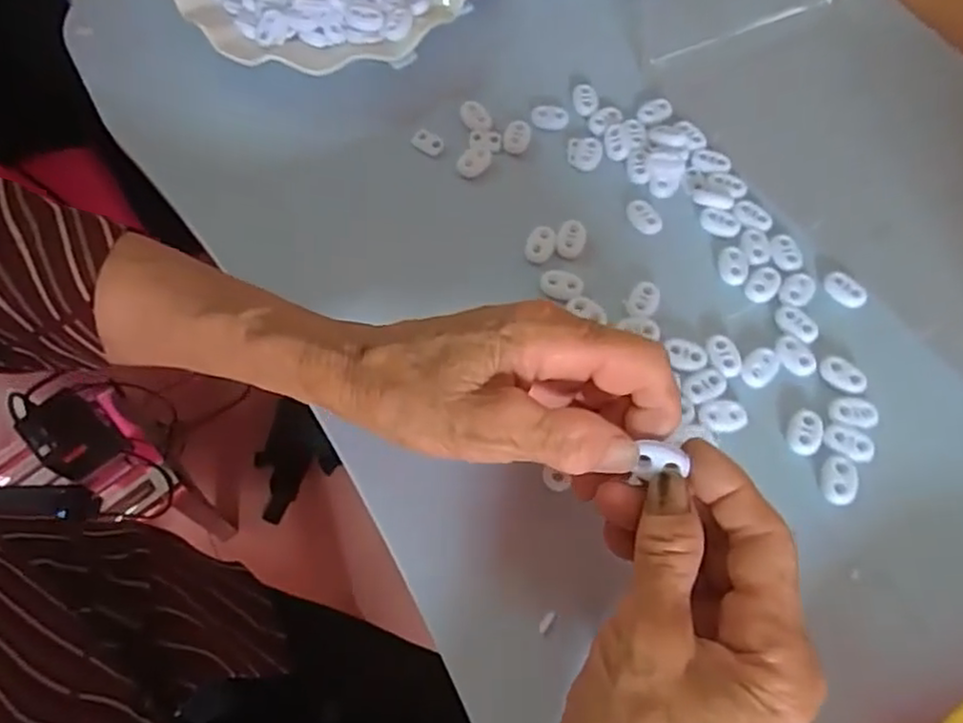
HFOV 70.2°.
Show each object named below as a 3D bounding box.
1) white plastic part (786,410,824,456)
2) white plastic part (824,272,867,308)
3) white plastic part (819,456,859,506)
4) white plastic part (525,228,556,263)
[{"bbox_3d":[0.152,0.033,0.321,0.015,0.004,0.021,22,66,11],"label":"white plastic part"},{"bbox_3d":[0.187,-0.037,0.352,0.022,0.004,0.016,36,69,17],"label":"white plastic part"},{"bbox_3d":[0.162,0.054,0.309,0.016,0.004,0.022,12,64,6],"label":"white plastic part"},{"bbox_3d":[0.031,-0.061,0.365,0.013,0.010,0.019,25,66,12],"label":"white plastic part"}]

